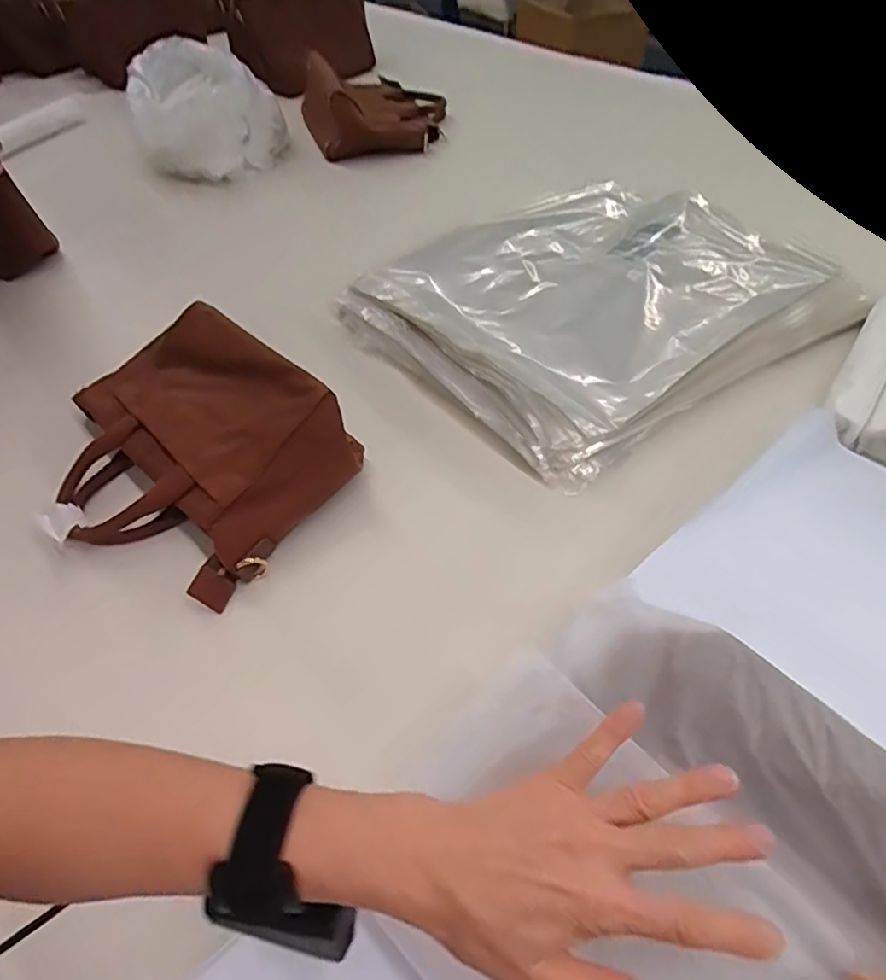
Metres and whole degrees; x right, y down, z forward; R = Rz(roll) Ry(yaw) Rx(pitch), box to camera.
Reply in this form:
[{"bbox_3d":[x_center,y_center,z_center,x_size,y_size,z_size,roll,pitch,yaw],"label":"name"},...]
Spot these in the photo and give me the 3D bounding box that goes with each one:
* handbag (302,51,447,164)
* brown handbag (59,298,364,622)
[{"bbox_3d":[-0.127,-0.695,1.114,0.254,0.112,0.295,0,50,3],"label":"handbag"},{"bbox_3d":[-0.252,-0.052,0.597,0.312,0.095,0.228,32,58,26],"label":"brown handbag"}]

